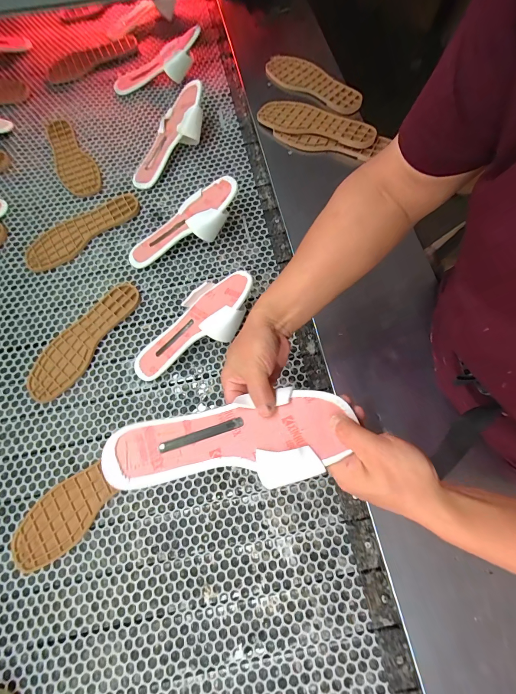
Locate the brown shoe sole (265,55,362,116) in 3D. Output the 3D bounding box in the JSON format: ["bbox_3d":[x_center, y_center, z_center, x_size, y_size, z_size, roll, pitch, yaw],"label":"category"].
[{"bbox_3d":[0.130,-0.620,0.702,0.092,0.031,0.252,-43,76,-12],"label":"brown shoe sole"}]

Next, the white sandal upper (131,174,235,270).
[{"bbox_3d":[-0.149,-0.244,0.596,0.257,0.047,0.099,-28,72,13],"label":"white sandal upper"}]

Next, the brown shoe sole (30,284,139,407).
[{"bbox_3d":[-0.326,-0.020,0.560,0.088,0.010,0.255,29,74,10],"label":"brown shoe sole"}]

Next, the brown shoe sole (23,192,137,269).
[{"bbox_3d":[-0.372,-0.251,0.638,0.255,0.009,0.091,-38,75,-11],"label":"brown shoe sole"}]

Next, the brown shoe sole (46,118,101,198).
[{"bbox_3d":[-0.446,-0.456,0.710,0.083,0.008,0.263,-29,73,-8],"label":"brown shoe sole"}]

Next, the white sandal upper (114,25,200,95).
[{"bbox_3d":[-0.248,-0.709,0.759,0.256,0.067,0.081,-11,70,18],"label":"white sandal upper"}]

